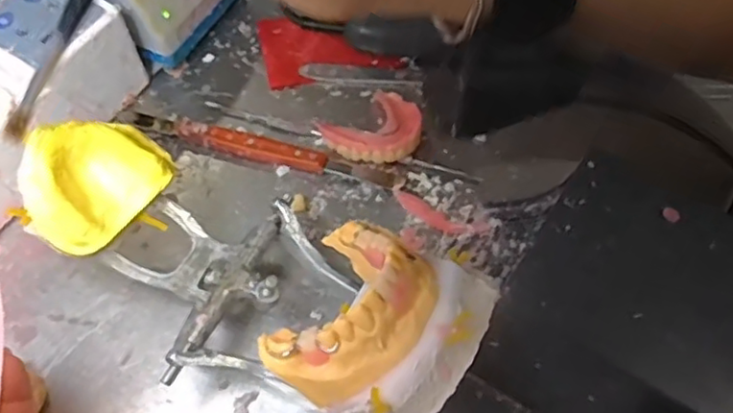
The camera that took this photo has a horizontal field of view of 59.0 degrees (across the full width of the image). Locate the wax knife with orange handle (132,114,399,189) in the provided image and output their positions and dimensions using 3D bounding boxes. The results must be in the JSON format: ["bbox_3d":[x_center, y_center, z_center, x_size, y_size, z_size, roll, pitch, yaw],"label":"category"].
[{"bbox_3d":[-0.057,-0.032,0.362,0.154,0.014,0.013,14,59,7],"label":"wax knife with orange handle"}]

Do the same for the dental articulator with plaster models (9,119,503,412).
[{"bbox_3d":[-0.053,0.025,0.270,0.196,0.094,0.078,28,66,9],"label":"dental articulator with plaster models"}]

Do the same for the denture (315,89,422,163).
[{"bbox_3d":[0.006,-0.042,0.367,0.054,0.021,0.044,-33,65,-19],"label":"denture"}]

